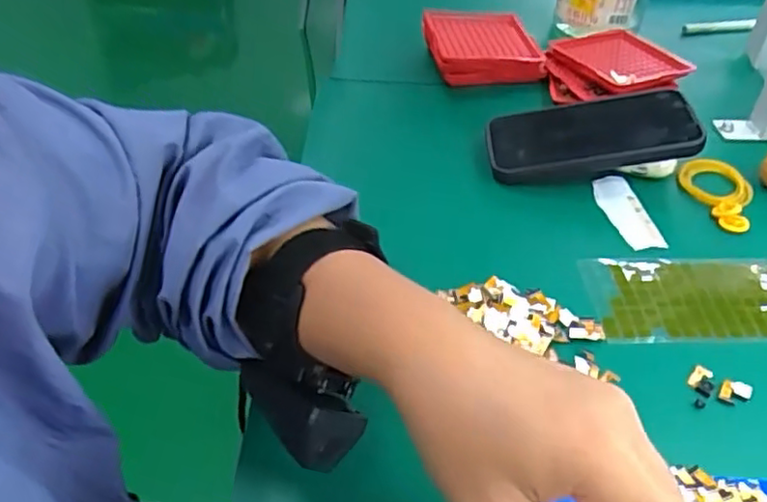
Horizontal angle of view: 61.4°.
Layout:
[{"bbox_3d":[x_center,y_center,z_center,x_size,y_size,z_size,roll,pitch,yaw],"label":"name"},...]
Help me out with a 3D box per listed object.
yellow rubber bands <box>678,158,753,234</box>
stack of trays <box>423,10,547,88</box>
[{"bbox_3d":[0.257,-0.047,0.499,0.054,0.014,0.066,20,46,18],"label":"yellow rubber bands"},{"bbox_3d":[0.092,-0.199,0.615,0.098,0.033,0.094,-6,44,-8],"label":"stack of trays"}]

